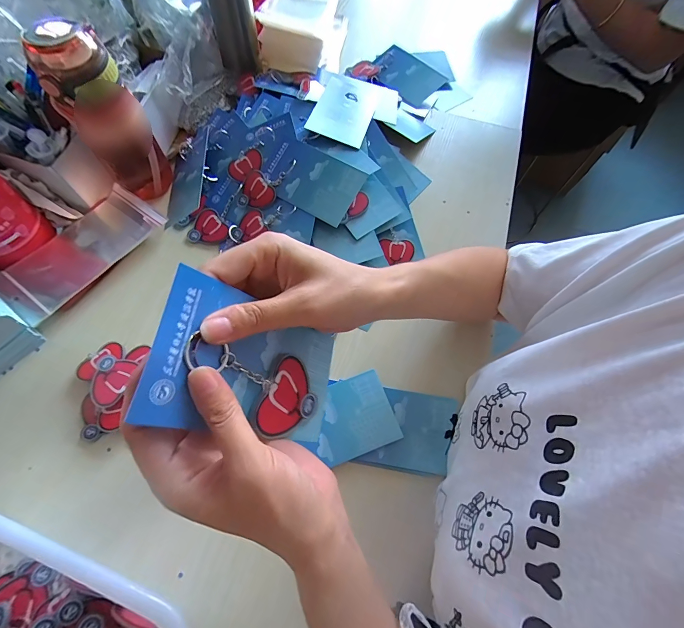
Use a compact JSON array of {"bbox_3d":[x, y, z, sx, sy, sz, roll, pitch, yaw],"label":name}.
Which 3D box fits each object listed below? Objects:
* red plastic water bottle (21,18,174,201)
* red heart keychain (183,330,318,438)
[{"bbox_3d":[-0.277,-0.232,0.421,0.082,0.200,0.073,-34,72,-16],"label":"red plastic water bottle"},{"bbox_3d":[-0.049,0.042,0.207,0.007,0.102,0.048,-1,58,42],"label":"red heart keychain"}]

